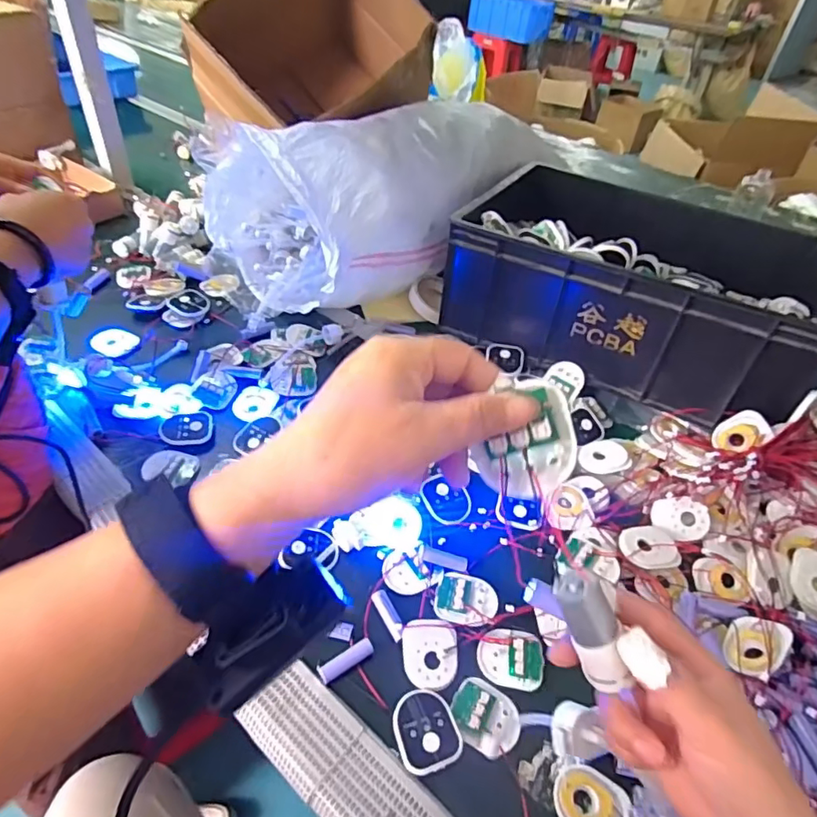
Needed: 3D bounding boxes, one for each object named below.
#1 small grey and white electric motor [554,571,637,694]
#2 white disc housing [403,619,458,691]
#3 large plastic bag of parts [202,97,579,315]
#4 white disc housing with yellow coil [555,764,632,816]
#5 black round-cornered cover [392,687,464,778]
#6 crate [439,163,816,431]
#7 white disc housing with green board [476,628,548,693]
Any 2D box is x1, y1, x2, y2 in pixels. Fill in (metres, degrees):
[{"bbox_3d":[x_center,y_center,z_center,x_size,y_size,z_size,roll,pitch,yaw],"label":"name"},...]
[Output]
[{"bbox_3d":[0.094,0.113,0.276,0.021,0.019,0.061,-22,96,-26],"label":"small grey and white electric motor"},{"bbox_3d":[0.020,0.216,0.483,0.046,0.008,0.056,1,44,-5],"label":"white disc housing"},{"bbox_3d":[0.000,-0.345,0.874,0.572,0.203,0.264,-25,52,-28],"label":"large plastic bag of parts"},{"bbox_3d":[0.140,0.306,0.418,0.057,0.012,0.050,26,48,20],"label":"white disc housing with yellow coil"},{"bbox_3d":[0.014,0.263,0.445,0.049,0.011,0.057,-14,48,-19],"label":"black round-cornered cover"},{"bbox_3d":[0.325,-0.191,0.783,0.456,0.153,0.355,25,47,19],"label":"crate"},{"bbox_3d":[0.093,0.225,0.491,0.058,0.011,0.047,13,45,8],"label":"white disc housing with green board"}]

